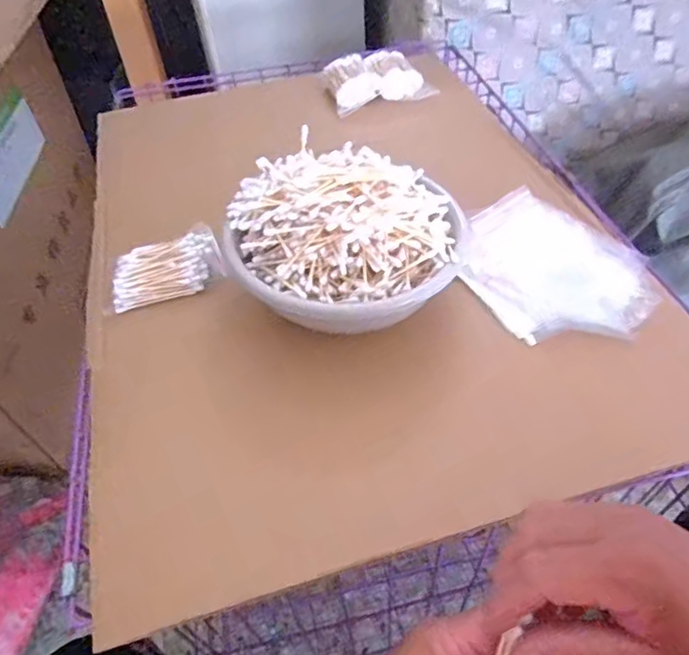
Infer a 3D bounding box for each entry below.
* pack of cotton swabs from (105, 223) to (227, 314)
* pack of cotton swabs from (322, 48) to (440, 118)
[{"bbox_3d":[-0.158,-0.051,0.475,0.102,0.036,0.050,-17,51,-10],"label":"pack of cotton swabs"},{"bbox_3d":[0.041,-0.324,0.706,0.126,0.033,0.083,-16,51,-9],"label":"pack of cotton swabs"}]

